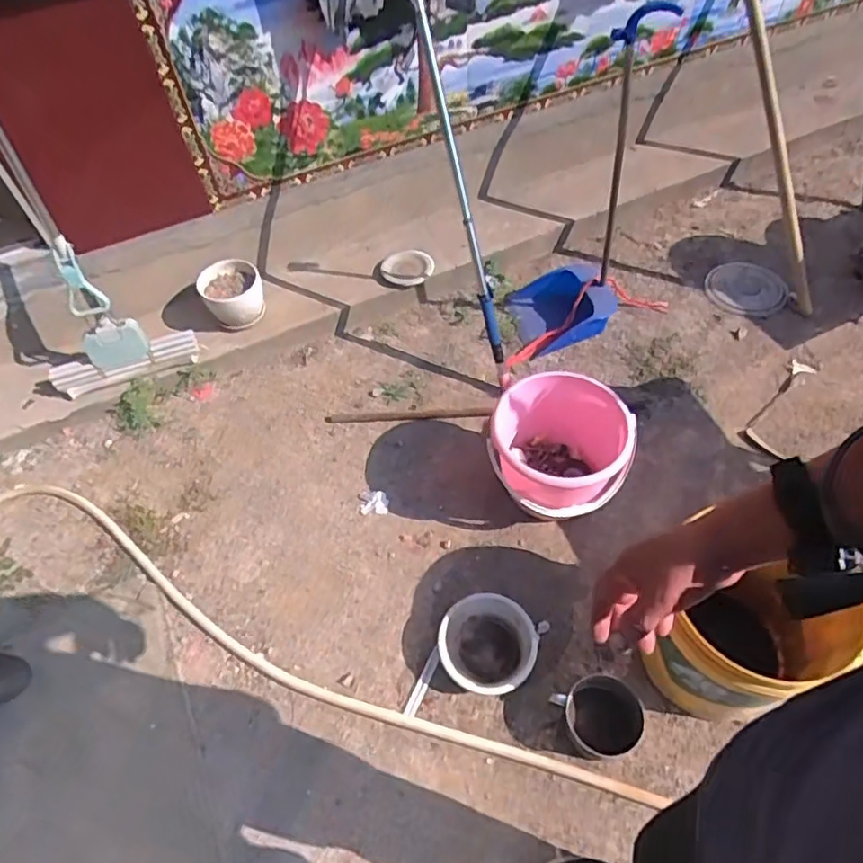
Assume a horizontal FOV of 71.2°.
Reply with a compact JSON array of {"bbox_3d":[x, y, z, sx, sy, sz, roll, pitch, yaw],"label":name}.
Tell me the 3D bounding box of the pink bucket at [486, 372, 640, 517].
[{"bbox_3d":[0.278,0.044,1.341,0.281,0.243,0.258,-2,53,3],"label":"pink bucket"}]

